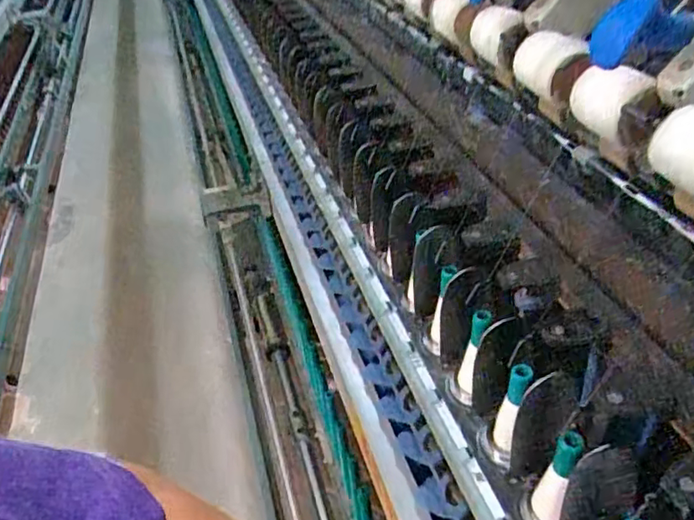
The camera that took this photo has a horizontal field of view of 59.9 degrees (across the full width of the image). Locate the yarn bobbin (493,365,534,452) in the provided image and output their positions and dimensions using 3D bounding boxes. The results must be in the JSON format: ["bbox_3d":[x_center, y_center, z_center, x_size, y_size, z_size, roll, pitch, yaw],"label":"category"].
[{"bbox_3d":[0.140,0.128,0.514,0.024,0.094,0.018,10,40,19],"label":"yarn bobbin"}]

